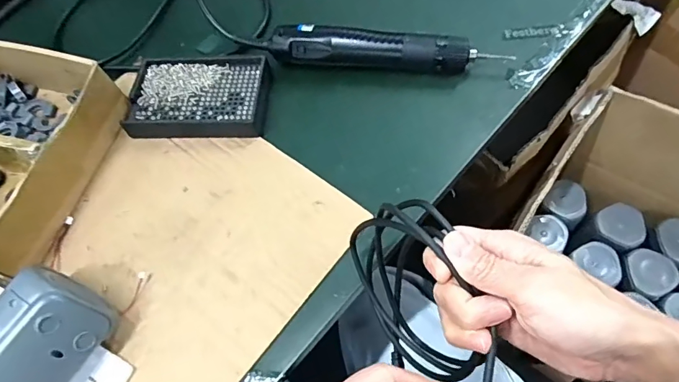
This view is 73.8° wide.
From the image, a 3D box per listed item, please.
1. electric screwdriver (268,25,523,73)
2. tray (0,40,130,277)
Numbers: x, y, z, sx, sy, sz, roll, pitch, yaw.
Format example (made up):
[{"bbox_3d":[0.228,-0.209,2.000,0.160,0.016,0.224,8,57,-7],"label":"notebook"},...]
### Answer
[{"bbox_3d":[0.043,-0.139,0.457,0.227,0.033,0.035,7,64,11],"label":"electric screwdriver"},{"bbox_3d":[-0.324,-0.039,0.421,0.171,0.058,0.201,12,65,13],"label":"tray"}]

